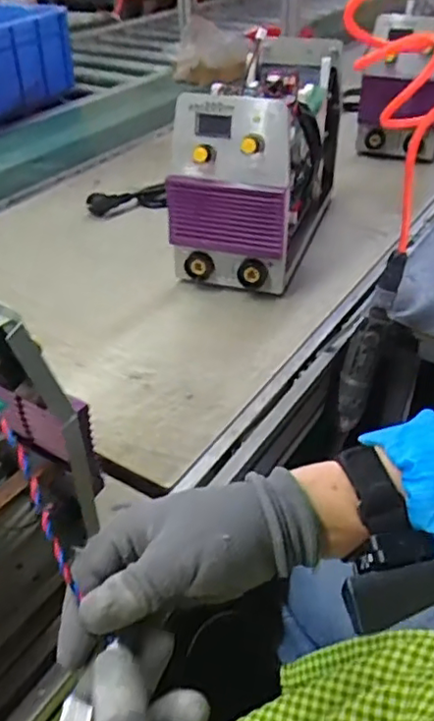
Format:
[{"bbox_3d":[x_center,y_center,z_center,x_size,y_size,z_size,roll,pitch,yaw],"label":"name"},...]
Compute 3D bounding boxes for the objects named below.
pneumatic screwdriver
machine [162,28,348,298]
[{"bbox_3d":[0.171,-0.022,0.701,0.036,0.210,0.033,26,24,32],"label":"pneumatic screwdriver"},{"bbox_3d":[0.068,-0.291,0.888,0.163,0.237,0.370,9,39,14],"label":"machine"}]

